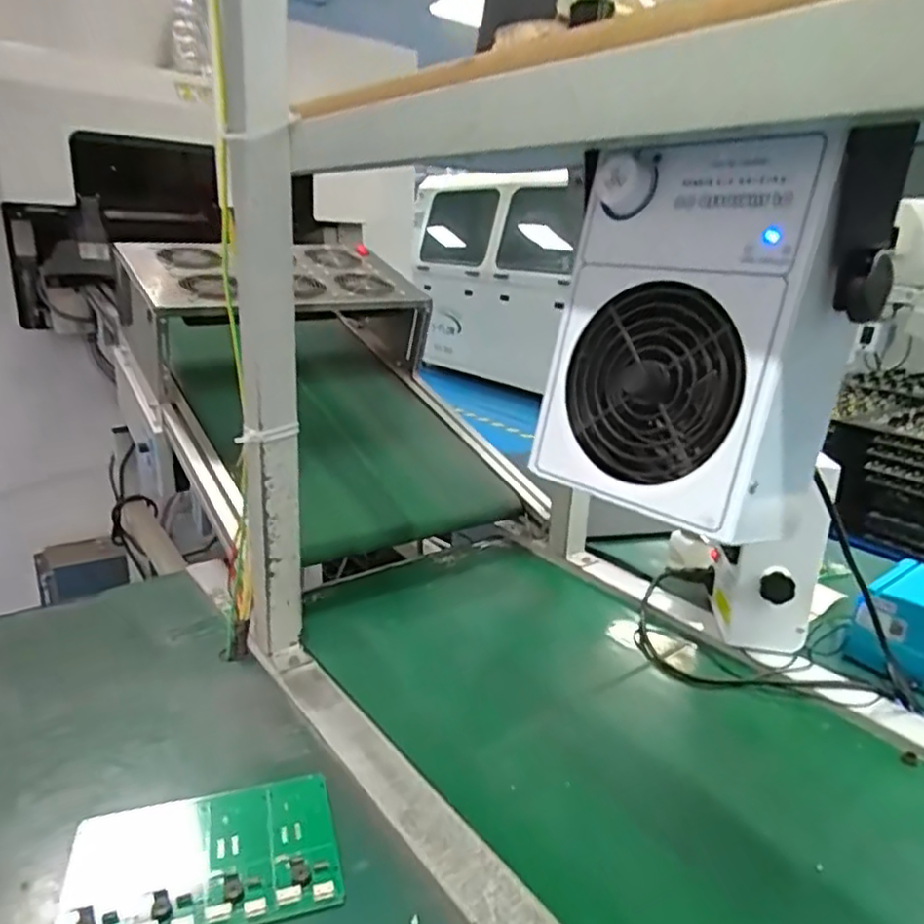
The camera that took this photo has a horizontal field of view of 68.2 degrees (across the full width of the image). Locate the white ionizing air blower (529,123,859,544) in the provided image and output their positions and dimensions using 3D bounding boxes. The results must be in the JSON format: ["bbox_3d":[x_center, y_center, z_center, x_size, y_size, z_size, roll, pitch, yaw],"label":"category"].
[{"bbox_3d":[0.127,-0.073,0.389,0.091,0.191,0.147,-9,20,-32],"label":"white ionizing air blower"}]

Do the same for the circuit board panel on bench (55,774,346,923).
[{"bbox_3d":[-0.189,0.293,0.505,0.184,0.014,0.126,-4,18,-18],"label":"circuit board panel on bench"}]

